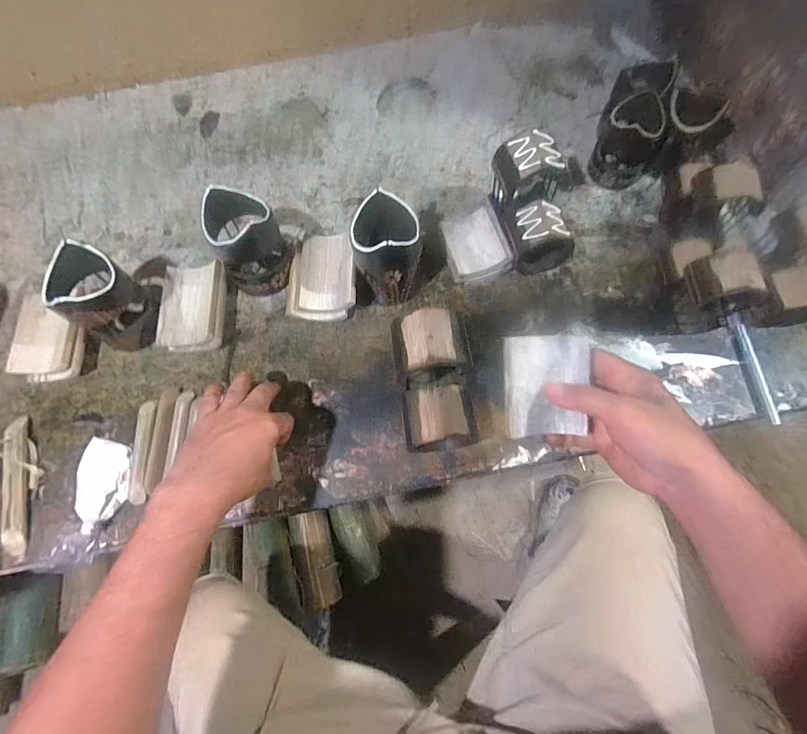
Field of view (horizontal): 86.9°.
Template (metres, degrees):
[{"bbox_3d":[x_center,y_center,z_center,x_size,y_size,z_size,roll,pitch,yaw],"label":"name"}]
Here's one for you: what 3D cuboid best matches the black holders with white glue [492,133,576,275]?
[{"bbox_3d":[0.160,-0.205,0.535,0.088,0.123,0.149,-9,66,-1],"label":"black holders with white glue"}]

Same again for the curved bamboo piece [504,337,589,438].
[{"bbox_3d":[0.117,0.016,0.355,0.067,0.014,0.083,-2,96,-4],"label":"curved bamboo piece"}]

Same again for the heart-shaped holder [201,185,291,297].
[{"bbox_3d":[-0.191,-0.149,0.531,0.080,0.120,0.070,7,67,6],"label":"heart-shaped holder"}]

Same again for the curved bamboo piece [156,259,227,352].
[{"bbox_3d":[-0.269,-0.077,0.548,0.085,0.033,0.120,-3,69,1],"label":"curved bamboo piece"}]

